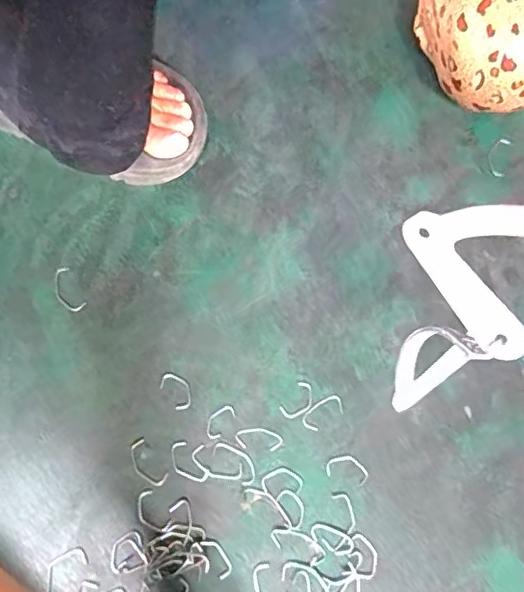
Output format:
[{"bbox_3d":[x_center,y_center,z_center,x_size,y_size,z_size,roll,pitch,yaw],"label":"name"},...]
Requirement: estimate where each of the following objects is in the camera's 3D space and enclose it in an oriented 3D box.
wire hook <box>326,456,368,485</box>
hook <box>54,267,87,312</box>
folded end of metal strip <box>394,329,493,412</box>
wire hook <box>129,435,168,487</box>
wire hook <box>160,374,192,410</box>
[{"bbox_3d":[0.066,0.133,0.435,0.032,0.004,0.018,14,76,3],"label":"wire hook"},{"bbox_3d":[-0.164,-0.005,0.470,0.019,0.004,0.041,-27,78,-7],"label":"hook"},{"bbox_3d":[0.093,0.042,0.318,0.035,0.083,0.019,18,44,-3],"label":"folded end of metal strip"},{"bbox_3d":[-0.089,0.130,0.435,0.019,0.004,0.039,-37,79,-9],"label":"wire hook"},{"bbox_3d":[-0.068,0.075,0.448,0.019,0.004,0.031,-37,79,-9],"label":"wire hook"}]

